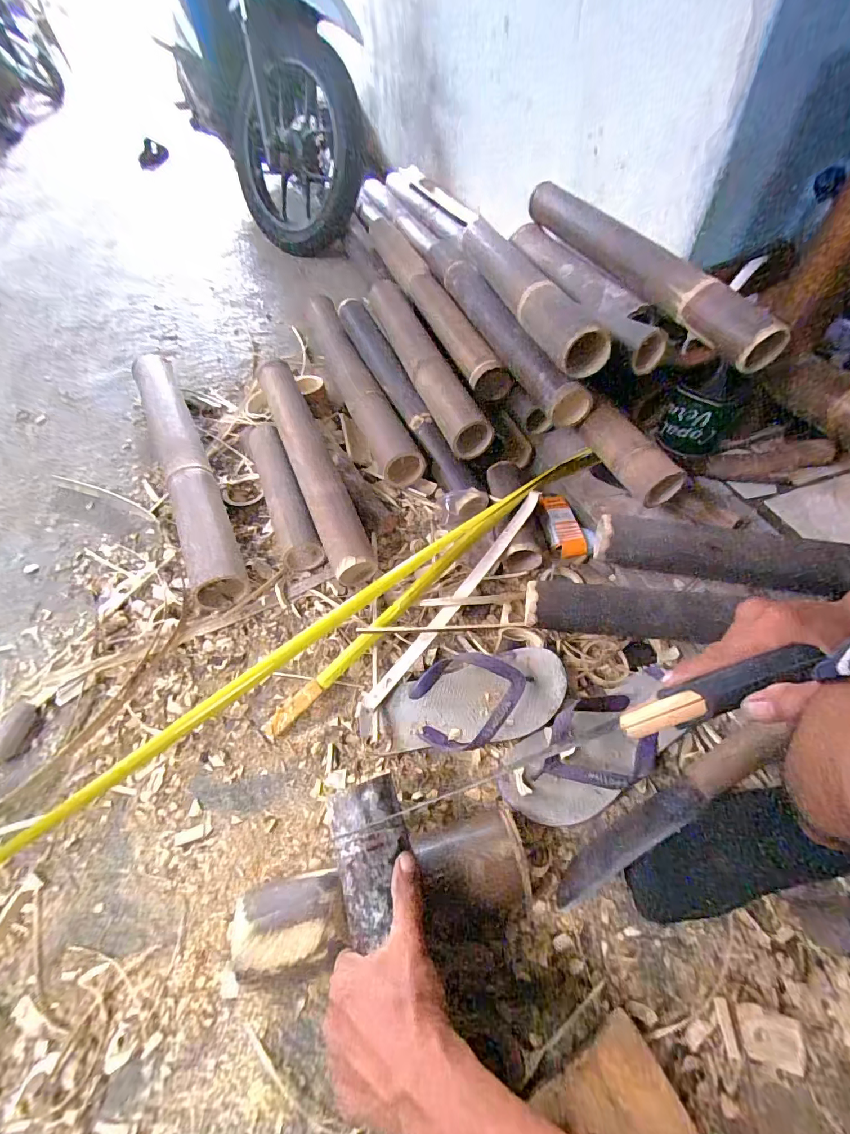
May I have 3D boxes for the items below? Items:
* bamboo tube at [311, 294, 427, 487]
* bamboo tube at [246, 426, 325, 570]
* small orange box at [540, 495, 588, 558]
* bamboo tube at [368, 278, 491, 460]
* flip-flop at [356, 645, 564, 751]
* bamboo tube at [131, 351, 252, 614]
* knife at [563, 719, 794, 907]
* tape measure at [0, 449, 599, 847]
[{"bbox_3d":[-0.142,-0.375,0.889,0.075,0.084,0.578,-21,57,-12],"label":"bamboo tube"},{"bbox_3d":[-0.239,-0.126,0.741,0.064,0.067,0.299,-19,56,-11],"label":"bamboo tube"},{"bbox_3d":[0.223,-0.067,0.707,0.051,0.033,0.109,-7,58,-2],"label":"small orange box"},{"bbox_3d":[-0.004,-0.387,0.813,0.082,0.068,0.506,-17,56,-9],"label":"bamboo tube"},{"bbox_3d":[0.048,0.163,0.537,0.254,0.059,0.111,-13,55,-7],"label":"flip-flop"},{"bbox_3d":[-0.453,-0.211,0.798,0.077,0.087,0.699,-25,58,-15],"label":"bamboo tube"},{"bbox_3d":[0.257,0.255,0.458,0.287,0.019,0.038,-34,62,-4],"label":"knife"},{"bbox_3d":[-0.161,0.104,0.575,1.027,0.073,0.131,-32,60,-19],"label":"tape measure"}]

